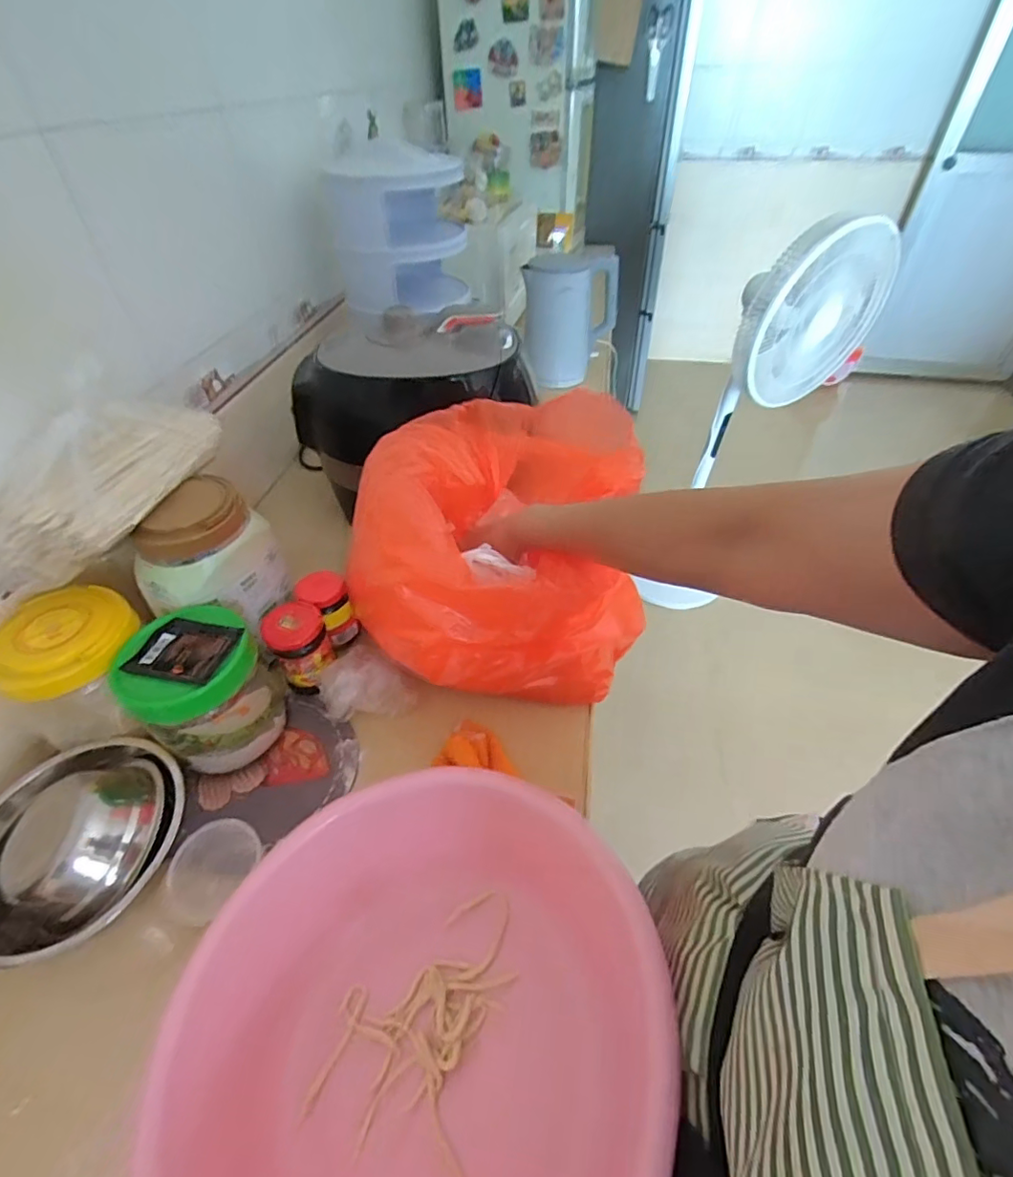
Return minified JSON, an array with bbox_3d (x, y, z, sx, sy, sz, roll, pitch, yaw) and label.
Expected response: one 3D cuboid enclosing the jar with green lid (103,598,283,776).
[{"bbox_3d":[-0.300,0.104,0.548,0.120,0.132,0.119,-1,45,1],"label":"jar with green lid"}]

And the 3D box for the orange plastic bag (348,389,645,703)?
[{"bbox_3d":[0.019,-0.056,0.580,0.246,0.257,0.327,8,45,9],"label":"orange plastic bag"}]

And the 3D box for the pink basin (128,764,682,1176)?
[{"bbox_3d":[-0.056,0.286,0.365,0.296,0.139,0.293,-1,45,1],"label":"pink basin"}]

